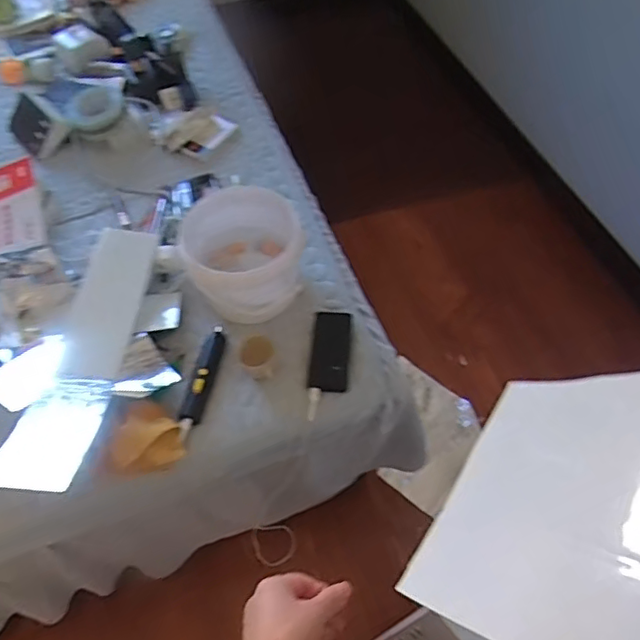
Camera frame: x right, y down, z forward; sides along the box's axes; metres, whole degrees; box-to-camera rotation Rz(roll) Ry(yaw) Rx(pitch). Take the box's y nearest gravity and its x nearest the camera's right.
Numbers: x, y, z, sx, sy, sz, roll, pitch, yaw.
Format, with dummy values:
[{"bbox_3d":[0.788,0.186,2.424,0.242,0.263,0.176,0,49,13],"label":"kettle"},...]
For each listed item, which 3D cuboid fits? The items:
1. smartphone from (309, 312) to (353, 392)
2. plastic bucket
[{"bbox_3d":[0.019,0.050,0.959,0.062,0.006,0.143,5,57,0],"label":"smartphone"},{"bbox_3d":[-0.136,-0.112,1.003,0.193,0.136,0.220,-27,63,-20],"label":"plastic bucket"}]

